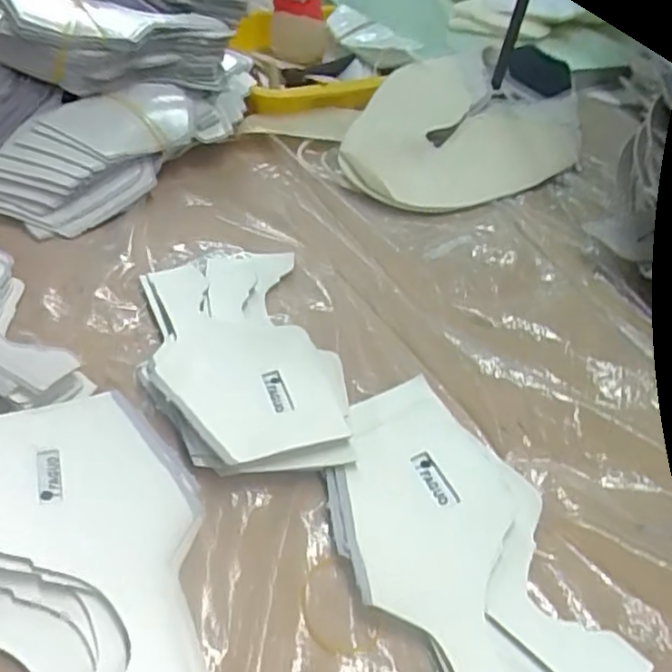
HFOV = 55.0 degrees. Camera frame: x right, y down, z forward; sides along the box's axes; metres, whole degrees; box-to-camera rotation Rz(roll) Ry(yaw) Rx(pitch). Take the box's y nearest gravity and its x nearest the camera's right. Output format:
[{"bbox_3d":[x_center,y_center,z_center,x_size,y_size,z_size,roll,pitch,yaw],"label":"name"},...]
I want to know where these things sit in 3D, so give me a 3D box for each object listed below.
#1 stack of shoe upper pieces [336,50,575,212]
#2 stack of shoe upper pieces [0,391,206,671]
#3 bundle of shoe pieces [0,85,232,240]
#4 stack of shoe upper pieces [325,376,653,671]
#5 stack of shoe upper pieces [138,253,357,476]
[{"bbox_3d":[0.106,-0.196,0.605,0.219,0.062,0.172,-21,49,-23],"label":"stack of shoe upper pieces"},{"bbox_3d":[-0.116,0.106,0.310,0.109,0.018,0.204,-28,52,-29],"label":"stack of shoe upper pieces"},{"bbox_3d":[-0.198,-0.165,0.563,0.104,0.059,0.212,30,50,26],"label":"bundle of shoe pieces"},{"bbox_3d":[0.065,0.109,0.320,0.102,0.015,0.207,-21,49,-23],"label":"stack of shoe upper pieces"},{"bbox_3d":[-0.065,0.006,0.415,0.109,0.017,0.205,-11,45,-14],"label":"stack of shoe upper pieces"}]

